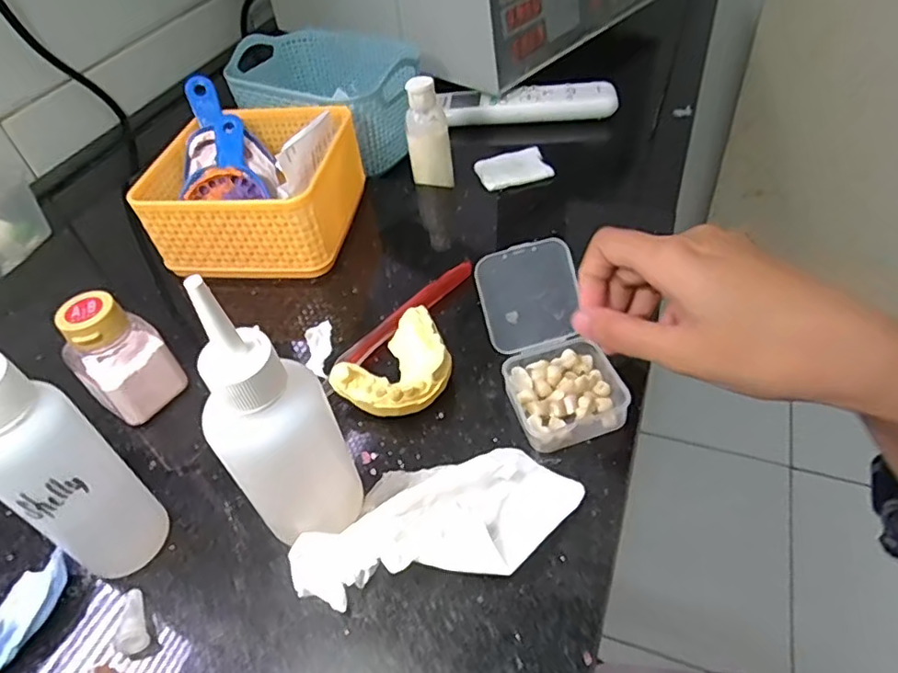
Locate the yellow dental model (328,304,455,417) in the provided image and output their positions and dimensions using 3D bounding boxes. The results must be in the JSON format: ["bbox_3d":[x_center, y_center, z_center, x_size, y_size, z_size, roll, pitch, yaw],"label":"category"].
[{"bbox_3d":[-0.025,0.019,0.328,0.049,0.026,0.065,30,56,30],"label":"yellow dental model"}]

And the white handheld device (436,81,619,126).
[{"bbox_3d":[0.076,-0.226,0.574,0.166,0.023,0.038,1,47,7],"label":"white handheld device"}]

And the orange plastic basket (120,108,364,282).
[{"bbox_3d":[-0.144,-0.112,0.444,0.137,0.062,0.137,2,47,8],"label":"orange plastic basket"}]

